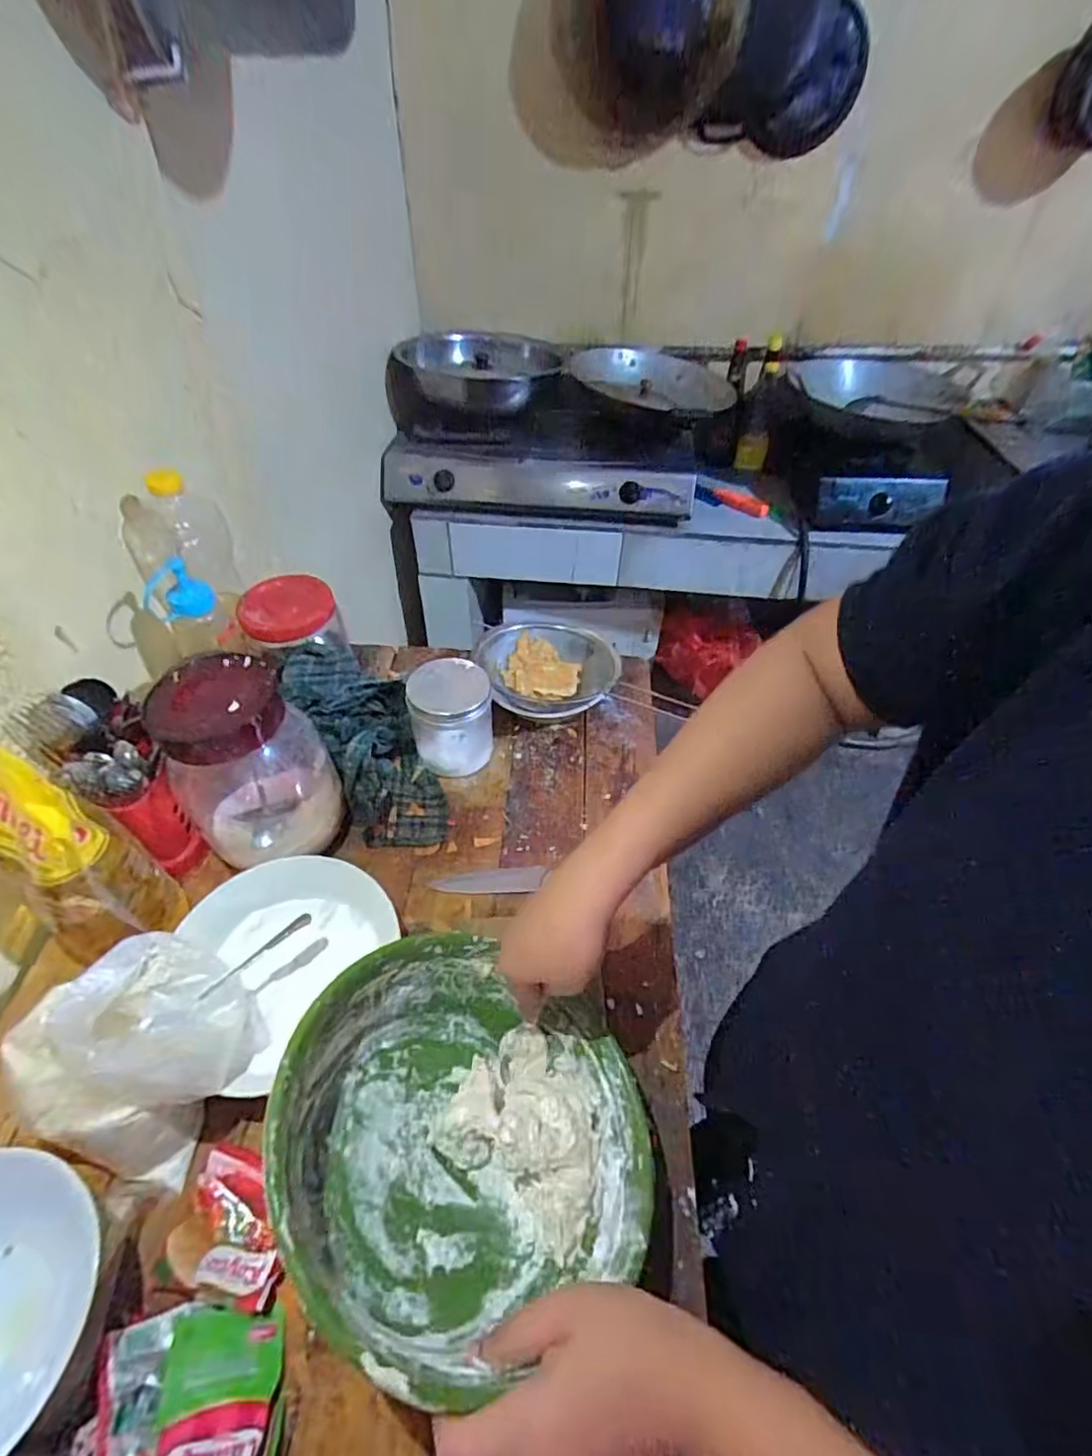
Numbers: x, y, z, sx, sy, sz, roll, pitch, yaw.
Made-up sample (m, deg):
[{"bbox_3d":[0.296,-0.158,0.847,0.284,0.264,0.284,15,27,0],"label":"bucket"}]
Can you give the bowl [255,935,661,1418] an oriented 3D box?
[{"bbox_3d":[-0.057,0.268,0.402,0.240,0.093,0.240,22,34,-15],"label":"bowl"}]

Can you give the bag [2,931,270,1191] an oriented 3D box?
[{"bbox_3d":[-0.303,0.234,0.459,0.150,0.112,0.138,29,53,23],"label":"bag"}]

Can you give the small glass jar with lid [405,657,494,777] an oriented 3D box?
[{"bbox_3d":[-0.103,-0.009,0.689,0.084,0.115,0.087,1,48,-1],"label":"small glass jar with lid"}]

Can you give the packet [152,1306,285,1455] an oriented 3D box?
[{"bbox_3d":[-0.192,0.402,0.364,0.069,0.013,0.091,10,24,-16],"label":"packet"}]

